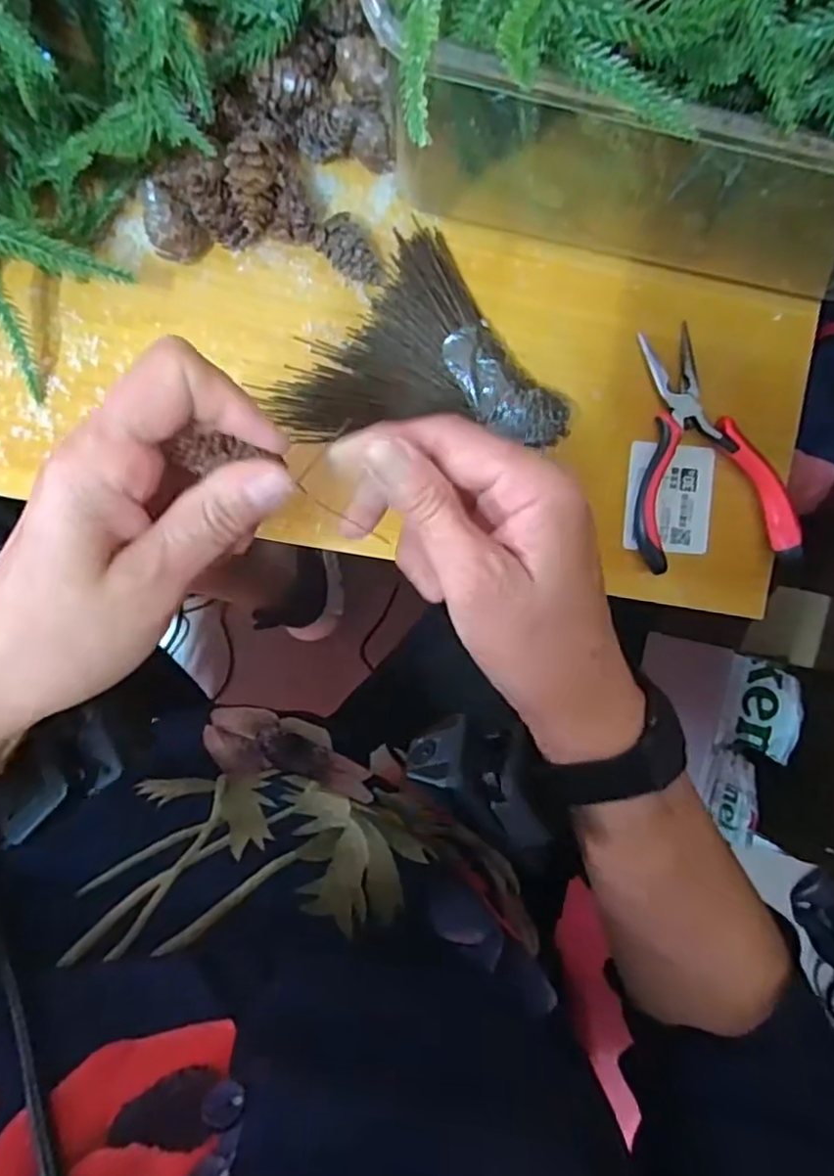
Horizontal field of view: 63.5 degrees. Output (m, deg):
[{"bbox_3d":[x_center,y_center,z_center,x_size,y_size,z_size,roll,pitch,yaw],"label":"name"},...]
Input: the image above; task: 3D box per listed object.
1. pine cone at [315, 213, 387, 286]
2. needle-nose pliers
[{"bbox_3d":[-0.032,-0.165,0.335,0.034,0.020,0.022,41,88,-8],"label":"pine cone"},{"bbox_3d":[0.157,-0.075,0.365,0.082,0.024,0.127,-6,94,-7],"label":"needle-nose pliers"}]

